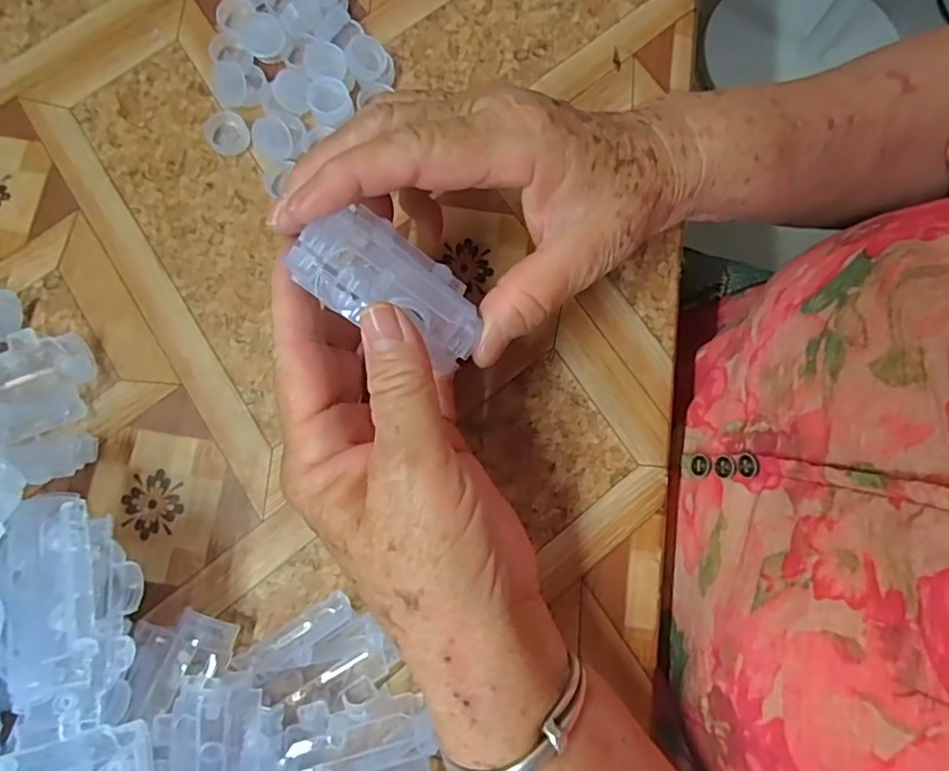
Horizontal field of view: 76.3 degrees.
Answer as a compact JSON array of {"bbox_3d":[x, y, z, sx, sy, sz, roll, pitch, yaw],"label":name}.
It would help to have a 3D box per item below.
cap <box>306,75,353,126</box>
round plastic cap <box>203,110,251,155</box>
[{"bbox_3d":[-0.072,-0.141,0.300,0.020,0.012,0.021,0,77,-1],"label":"cap"},{"bbox_3d":[-0.125,-0.127,0.304,0.021,0.006,0.021,0,77,-1],"label":"round plastic cap"}]

